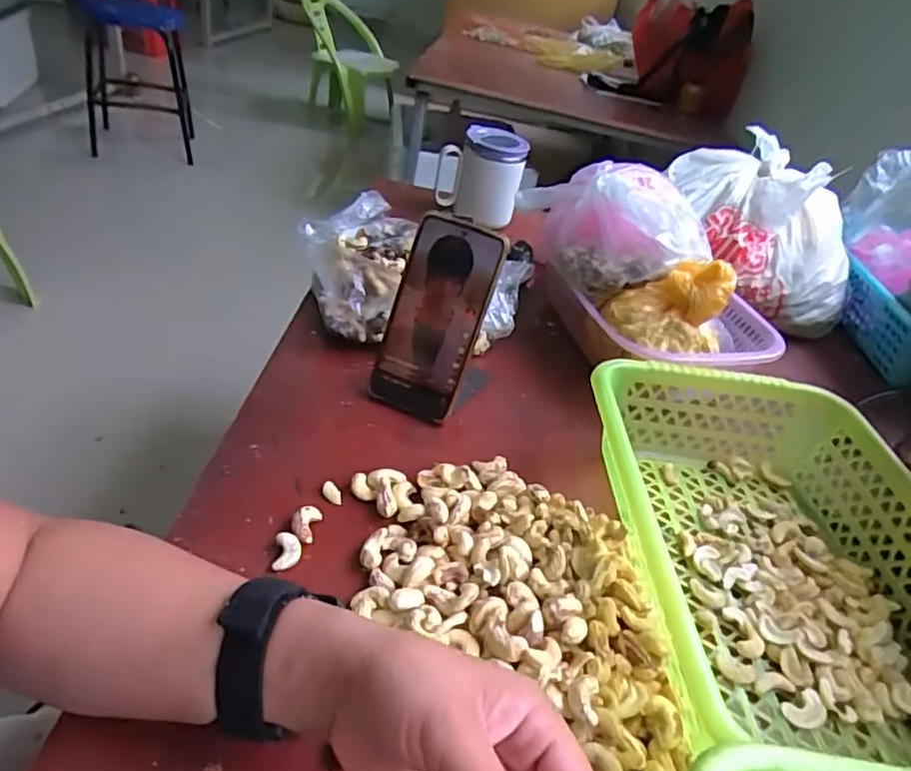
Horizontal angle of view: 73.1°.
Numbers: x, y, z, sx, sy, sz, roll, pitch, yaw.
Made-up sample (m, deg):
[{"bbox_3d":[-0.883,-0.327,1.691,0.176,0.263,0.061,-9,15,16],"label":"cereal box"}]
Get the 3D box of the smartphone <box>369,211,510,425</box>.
[{"bbox_3d":[-0.017,-0.055,0.522,0.074,0.170,0.016,22,14,10],"label":"smartphone"}]

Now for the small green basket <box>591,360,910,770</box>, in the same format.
[{"bbox_3d":[0.230,0.118,0.434,0.228,0.079,0.323,6,36,-7],"label":"small green basket"}]

